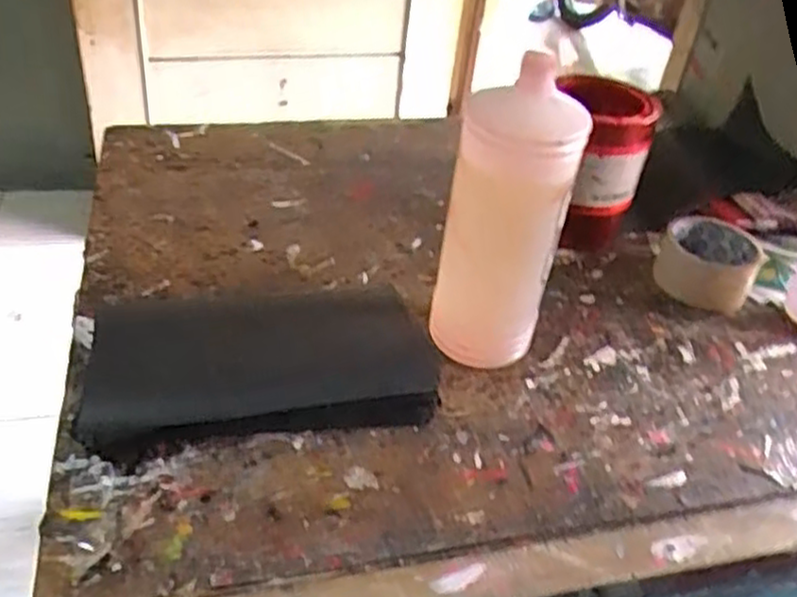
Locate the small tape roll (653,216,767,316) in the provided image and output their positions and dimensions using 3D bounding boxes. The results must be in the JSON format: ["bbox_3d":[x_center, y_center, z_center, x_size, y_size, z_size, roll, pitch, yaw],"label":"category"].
[{"bbox_3d":[0.291,-0.035,0.706,0.089,0.047,0.090,21,39,18],"label":"small tape roll"}]

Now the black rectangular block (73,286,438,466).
[{"bbox_3d":[-0.104,0.041,0.564,0.248,0.025,0.158,-5,39,-15],"label":"black rectangular block"}]

